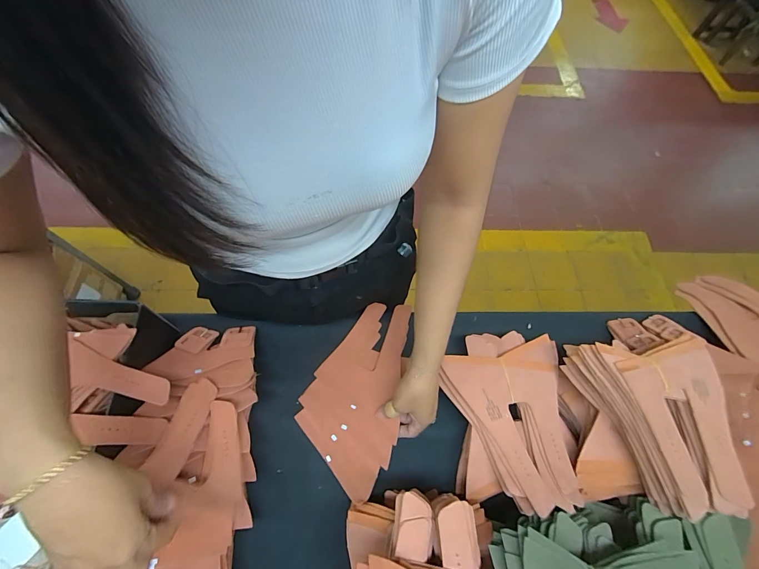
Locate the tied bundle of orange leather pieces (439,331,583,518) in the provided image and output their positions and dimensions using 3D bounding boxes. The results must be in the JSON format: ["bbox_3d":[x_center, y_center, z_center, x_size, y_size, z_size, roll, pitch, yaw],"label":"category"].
[{"bbox_3d":[0.169,0.174,0.471,0.168,0.067,0.230,8,64,1],"label":"tied bundle of orange leather pieces"}]

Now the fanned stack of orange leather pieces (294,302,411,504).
[{"bbox_3d":[-0.018,0.151,0.511,0.146,0.025,0.263,27,66,11],"label":"fanned stack of orange leather pieces"}]

